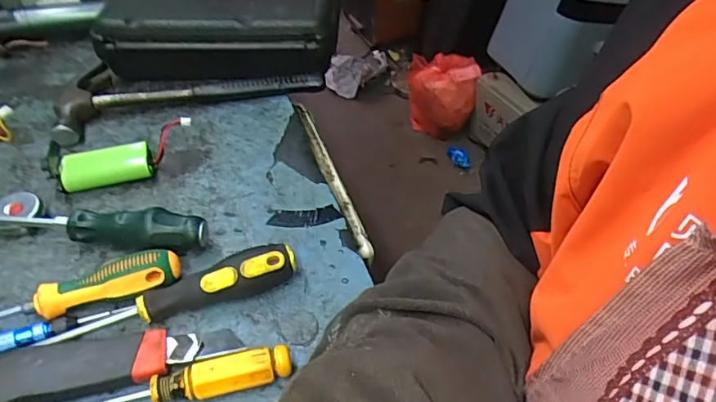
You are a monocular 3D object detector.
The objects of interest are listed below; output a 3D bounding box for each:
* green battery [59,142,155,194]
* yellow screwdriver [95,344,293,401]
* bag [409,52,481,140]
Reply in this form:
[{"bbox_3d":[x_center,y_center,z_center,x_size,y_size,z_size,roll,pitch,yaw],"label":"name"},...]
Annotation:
[{"bbox_3d":[-0.205,-0.028,0.432,0.068,0.024,0.028,-13,47,-12],"label":"green battery"},{"bbox_3d":[-0.111,0.108,0.301,0.145,0.022,0.019,-10,46,-9],"label":"yellow screwdriver"},{"bbox_3d":[0.268,-0.348,1.694,0.205,0.209,0.217,3,46,3],"label":"bag"}]

